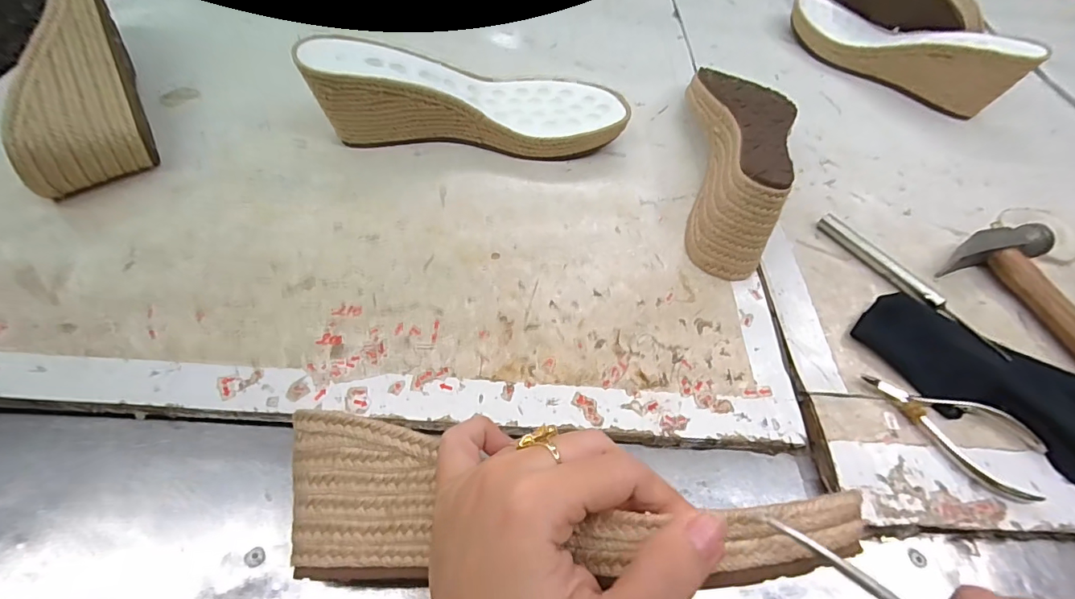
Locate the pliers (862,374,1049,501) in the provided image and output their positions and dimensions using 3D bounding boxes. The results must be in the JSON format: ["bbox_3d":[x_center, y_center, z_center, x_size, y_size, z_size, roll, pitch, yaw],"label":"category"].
[{"bbox_3d":[0.249,0.076,0.283,0.100,0.008,0.050,30,58,15],"label":"pliers"}]

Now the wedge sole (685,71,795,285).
[{"bbox_3d":[0.165,-0.128,0.385,0.087,0.069,0.236,16,55,6],"label":"wedge sole"}]

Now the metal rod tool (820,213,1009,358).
[{"bbox_3d":[0.274,-0.014,0.348,0.014,0.015,0.147,-27,62,-21],"label":"metal rod tool"}]

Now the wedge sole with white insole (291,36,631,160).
[{"bbox_3d":[-0.049,-0.172,0.388,0.249,0.073,0.087,2,55,-3],"label":"wedge sole with white insole"}]

